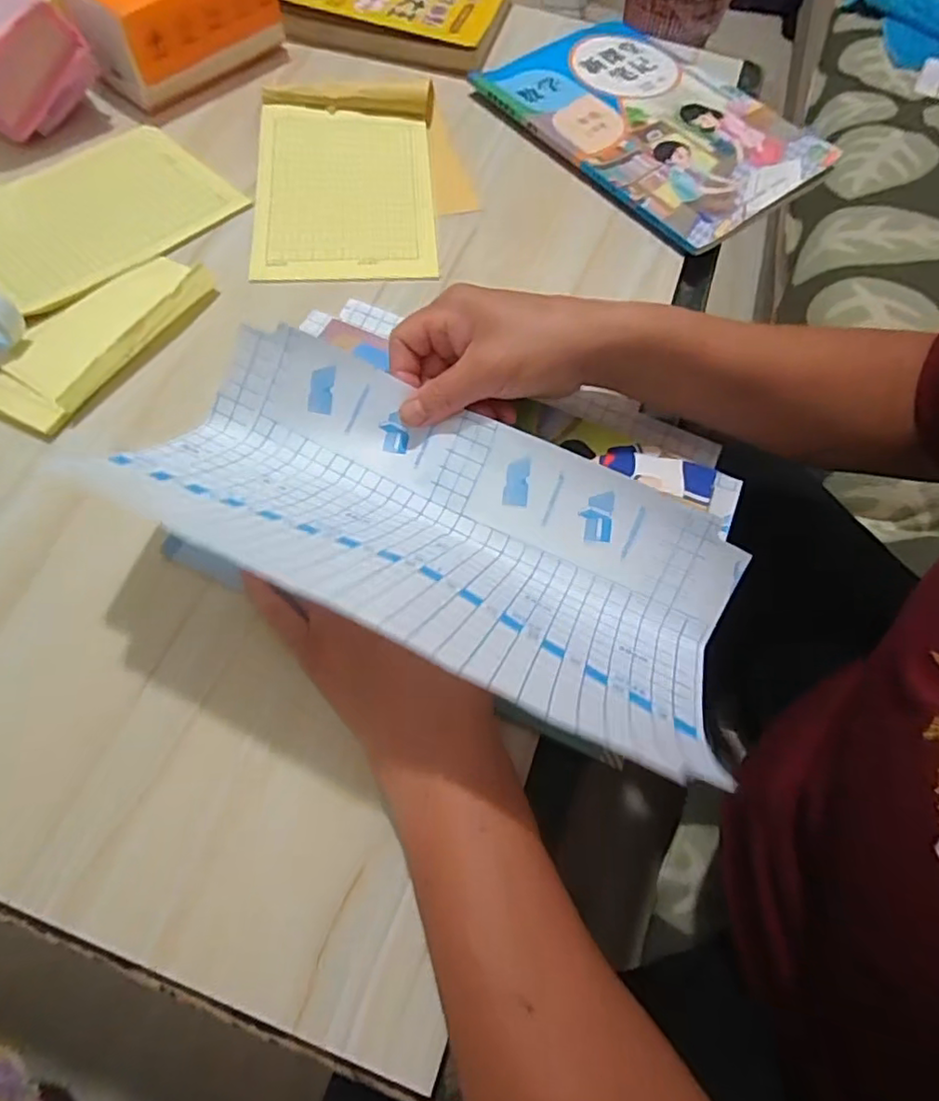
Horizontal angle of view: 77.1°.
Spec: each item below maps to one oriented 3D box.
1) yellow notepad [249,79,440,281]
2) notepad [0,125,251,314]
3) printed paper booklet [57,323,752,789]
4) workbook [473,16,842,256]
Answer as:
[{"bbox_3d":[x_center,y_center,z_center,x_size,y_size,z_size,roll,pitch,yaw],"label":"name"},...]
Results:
[{"bbox_3d":[-0.091,-0.279,0.440,0.128,0.027,0.193,-2,65,-4],"label":"yellow notepad"},{"bbox_3d":[-0.273,-0.242,0.420,0.136,0.010,0.183,40,69,15],"label":"notepad"},{"bbox_3d":[-0.021,-0.021,0.267,0.289,0.099,0.158,28,67,10],"label":"printed paper booklet"},{"bbox_3d":[0.153,-0.361,0.492,0.196,0.010,0.259,-36,71,-18],"label":"workbook"}]

